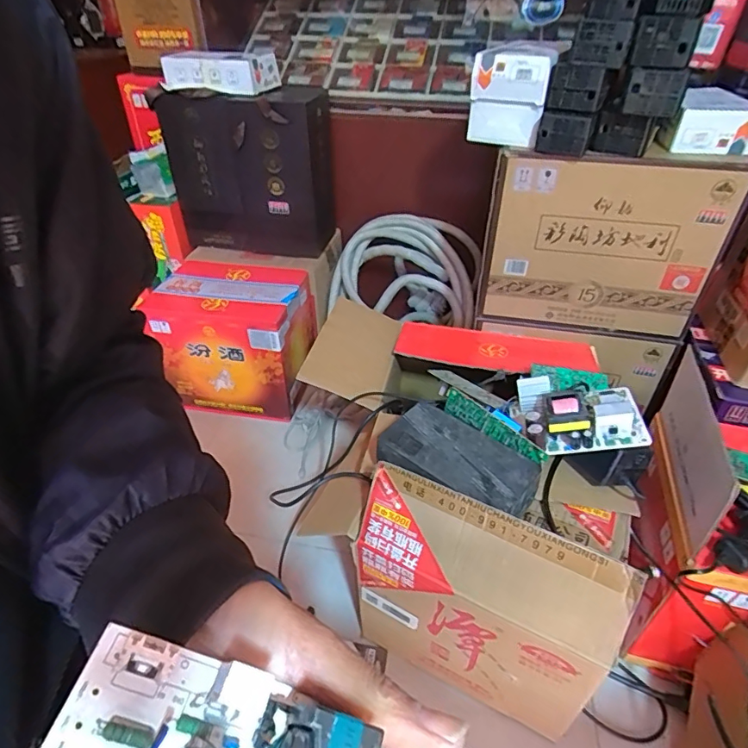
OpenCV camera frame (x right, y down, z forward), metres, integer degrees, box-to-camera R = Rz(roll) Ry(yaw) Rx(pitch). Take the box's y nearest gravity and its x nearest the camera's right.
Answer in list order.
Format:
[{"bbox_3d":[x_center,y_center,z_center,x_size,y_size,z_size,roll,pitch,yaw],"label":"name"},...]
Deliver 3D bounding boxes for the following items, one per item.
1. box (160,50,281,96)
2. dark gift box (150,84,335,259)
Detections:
[{"bbox_3d":[-0.348,-0.672,1.088,0.235,0.066,0.144,13,41,15],"label":"box"},{"bbox_3d":[-0.296,-0.488,1.209,0.382,0.369,0.152,9,40,11],"label":"dark gift box"}]

